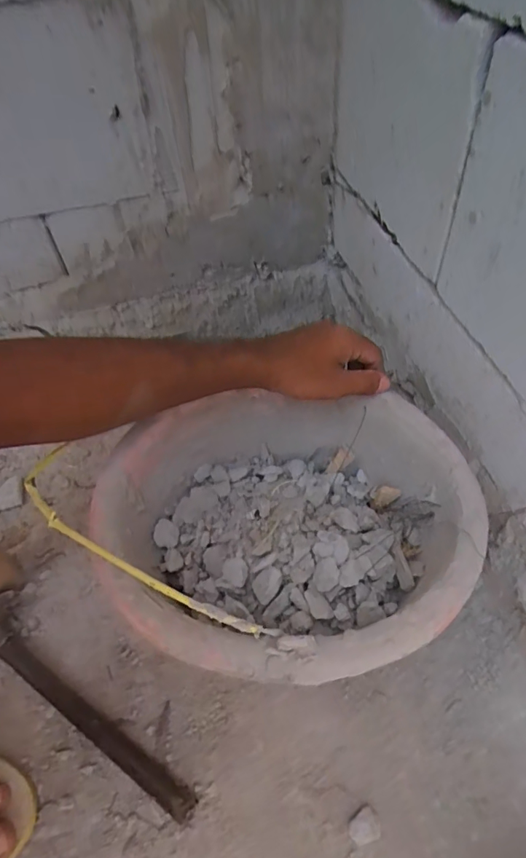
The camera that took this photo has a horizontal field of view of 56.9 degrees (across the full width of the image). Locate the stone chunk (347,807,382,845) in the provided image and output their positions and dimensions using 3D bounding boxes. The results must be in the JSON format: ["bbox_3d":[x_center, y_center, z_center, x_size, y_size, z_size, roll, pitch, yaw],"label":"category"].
[{"bbox_3d":[0.083,0.327,0.399,0.025,0.011,0.021,-17,53,-10],"label":"stone chunk"}]

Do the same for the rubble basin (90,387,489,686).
[{"bbox_3d":[0.020,0.074,0.408,0.281,0.115,0.258,0,52,3],"label":"rubble basin"}]

